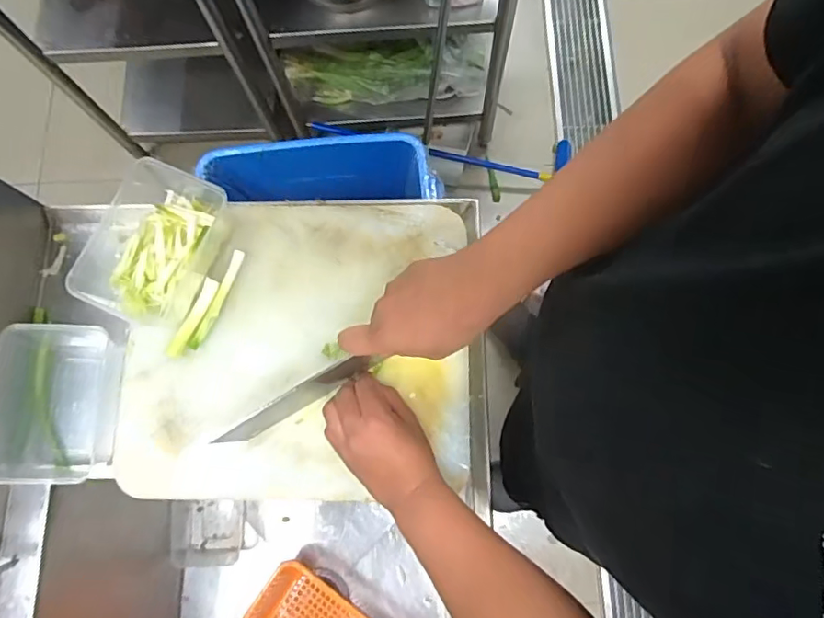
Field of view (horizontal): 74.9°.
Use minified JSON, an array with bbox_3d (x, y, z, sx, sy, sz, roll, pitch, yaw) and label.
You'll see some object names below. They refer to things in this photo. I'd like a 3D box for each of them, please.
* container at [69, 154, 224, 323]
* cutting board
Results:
[{"bbox_3d":[-0.301,-0.074,0.618,0.130,0.055,0.179,17,78,5],"label":"container"},{"bbox_3d":[-0.131,0.037,0.613,0.384,0.024,0.336,1,77,2],"label":"cutting board"}]

